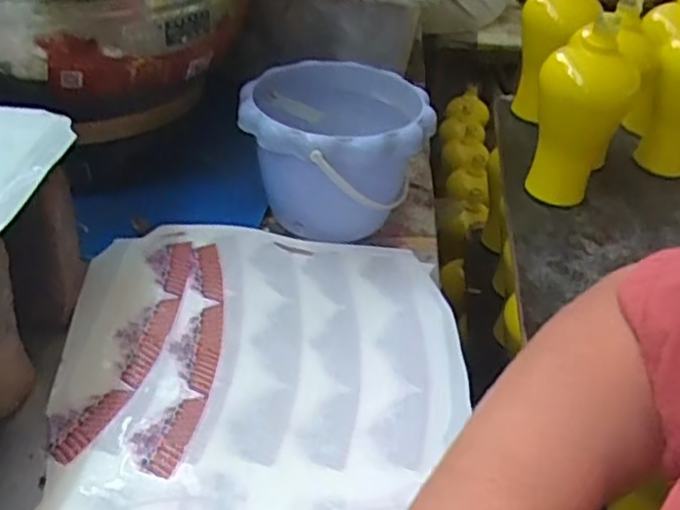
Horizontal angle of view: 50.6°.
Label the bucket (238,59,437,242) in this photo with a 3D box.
[{"bbox_3d":[-0.006,-0.083,0.623,0.148,0.120,0.160,3,37,-2],"label":"bucket"}]

